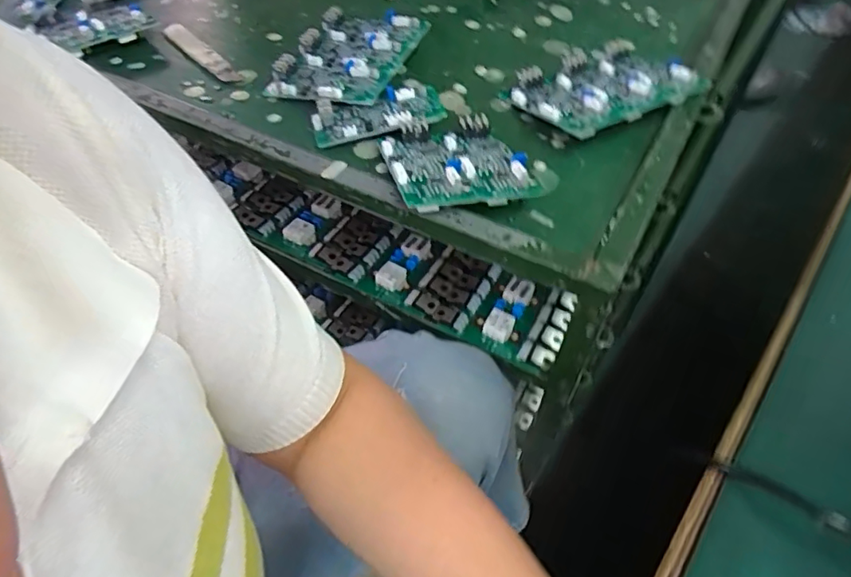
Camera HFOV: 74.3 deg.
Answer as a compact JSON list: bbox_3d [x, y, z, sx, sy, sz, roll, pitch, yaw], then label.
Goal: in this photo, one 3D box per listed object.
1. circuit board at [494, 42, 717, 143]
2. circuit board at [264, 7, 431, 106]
[{"bbox_3d":[0.152,-0.176,0.489,0.143,0.026,0.111,-27,57,-22],"label":"circuit board"},{"bbox_3d":[-0.069,-0.212,0.517,0.101,0.022,0.146,17,52,11],"label":"circuit board"}]

